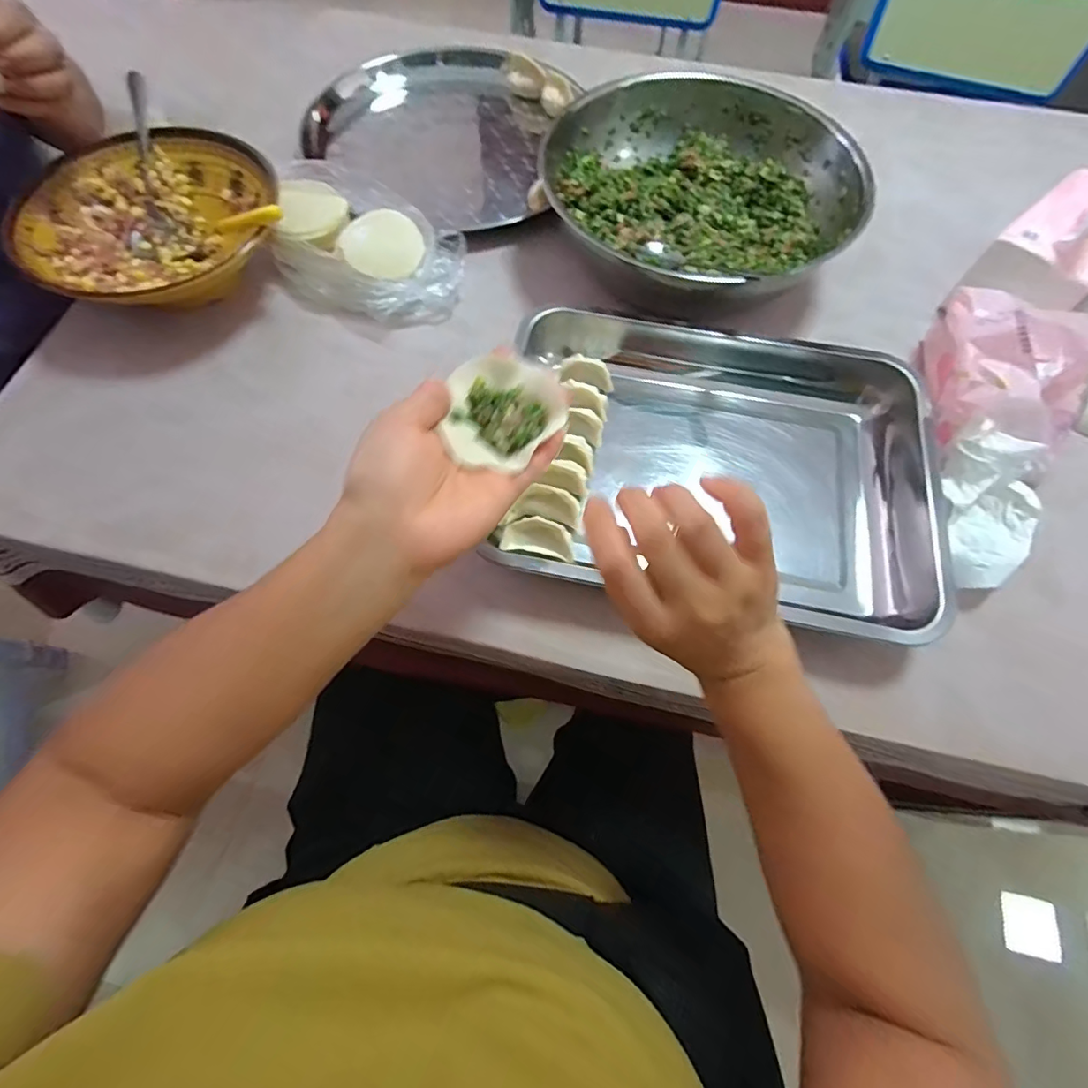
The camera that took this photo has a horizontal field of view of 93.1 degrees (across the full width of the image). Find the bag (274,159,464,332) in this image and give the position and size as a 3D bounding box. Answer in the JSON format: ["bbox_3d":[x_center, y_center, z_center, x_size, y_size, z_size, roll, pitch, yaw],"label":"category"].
[{"bbox_3d":[-0.174,-0.295,0.516,0.183,0.069,0.133,25,69,10],"label":"bag"}]

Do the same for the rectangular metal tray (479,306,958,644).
[{"bbox_3d":[0.139,-0.075,0.438,0.338,0.063,0.283,11,67,4],"label":"rectangular metal tray"}]

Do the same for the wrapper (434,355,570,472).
[{"bbox_3d":[-0.027,-0.079,0.296,0.067,0.015,0.072,0,67,0],"label":"wrapper"}]

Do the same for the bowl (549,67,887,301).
[{"bbox_3d":[0.164,-0.369,0.538,0.251,0.106,0.276,0,67,0],"label":"bowl"}]

